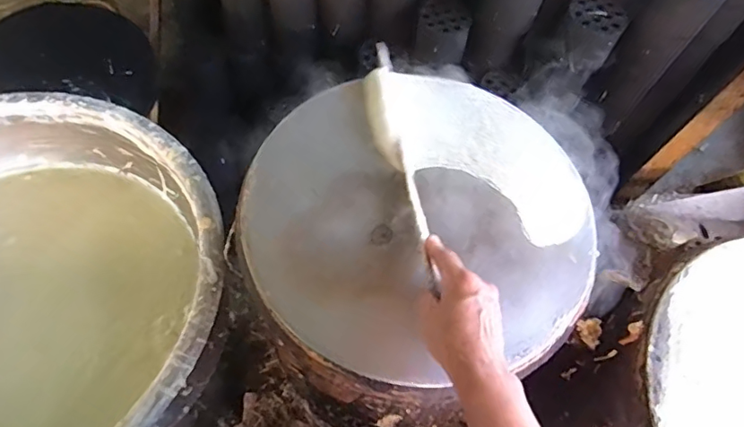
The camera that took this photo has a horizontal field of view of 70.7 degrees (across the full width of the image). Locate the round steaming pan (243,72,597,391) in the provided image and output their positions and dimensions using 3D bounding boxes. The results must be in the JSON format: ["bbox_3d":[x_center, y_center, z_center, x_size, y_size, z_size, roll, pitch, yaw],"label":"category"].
[{"bbox_3d":[0.056,-0.007,0.553,0.358,0.042,0.343,2,61,-3],"label":"round steaming pan"}]

